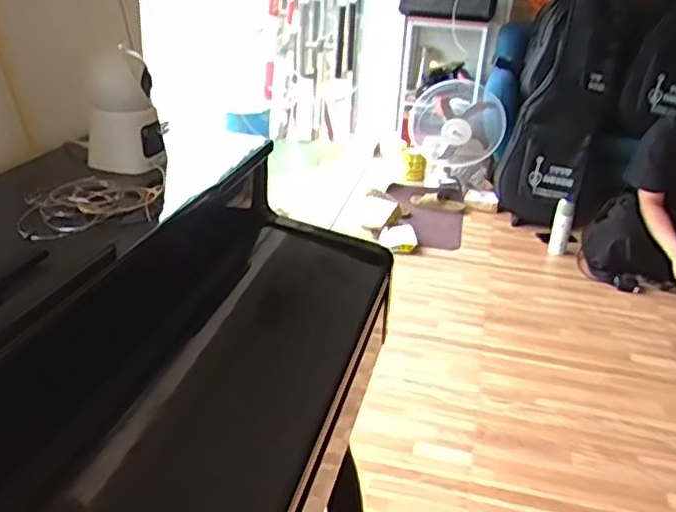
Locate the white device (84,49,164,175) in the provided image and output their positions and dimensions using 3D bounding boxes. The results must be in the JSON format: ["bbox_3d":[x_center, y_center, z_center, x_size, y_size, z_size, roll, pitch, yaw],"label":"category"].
[{"bbox_3d":[-0.238,-0.160,0.735,0.075,0.118,0.064,10,27,13],"label":"white device"}]

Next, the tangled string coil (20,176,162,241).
[{"bbox_3d":[-0.238,-0.051,0.636,0.139,0.022,0.080,-19,34,-37],"label":"tangled string coil"}]

